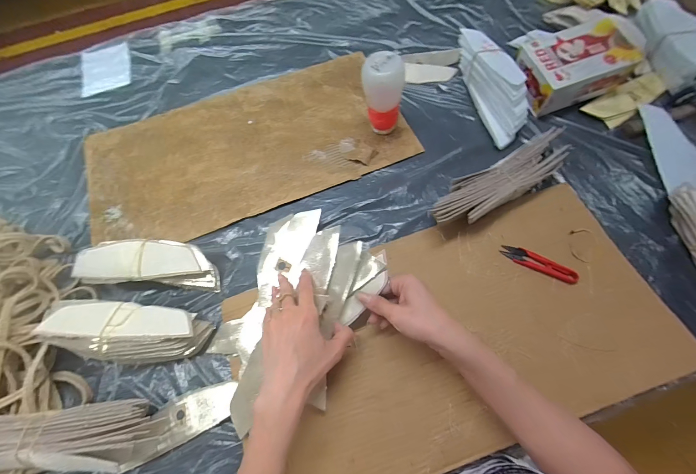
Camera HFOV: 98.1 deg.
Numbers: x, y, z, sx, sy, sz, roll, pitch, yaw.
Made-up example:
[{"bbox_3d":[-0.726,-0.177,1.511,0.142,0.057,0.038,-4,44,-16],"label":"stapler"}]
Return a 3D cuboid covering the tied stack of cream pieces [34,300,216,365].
[{"bbox_3d":[-0.296,0.127,0.403,0.199,0.068,0.074,6,68,5],"label":"tied stack of cream pieces"}]

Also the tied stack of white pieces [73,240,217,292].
[{"bbox_3d":[-0.289,0.039,0.439,0.191,0.029,0.068,5,96,-6],"label":"tied stack of white pieces"}]

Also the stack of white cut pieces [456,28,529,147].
[{"bbox_3d":[0.260,-0.275,0.542,0.057,0.080,0.221,-15,68,-3],"label":"stack of white cut pieces"}]

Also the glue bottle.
[{"bbox_3d":[0.057,-0.230,0.505,0.066,0.126,0.058,1,68,3],"label":"glue bottle"}]

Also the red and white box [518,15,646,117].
[{"bbox_3d":[0.402,-0.305,0.547,0.170,0.079,0.118,-16,68,-3],"label":"red and white box"}]

